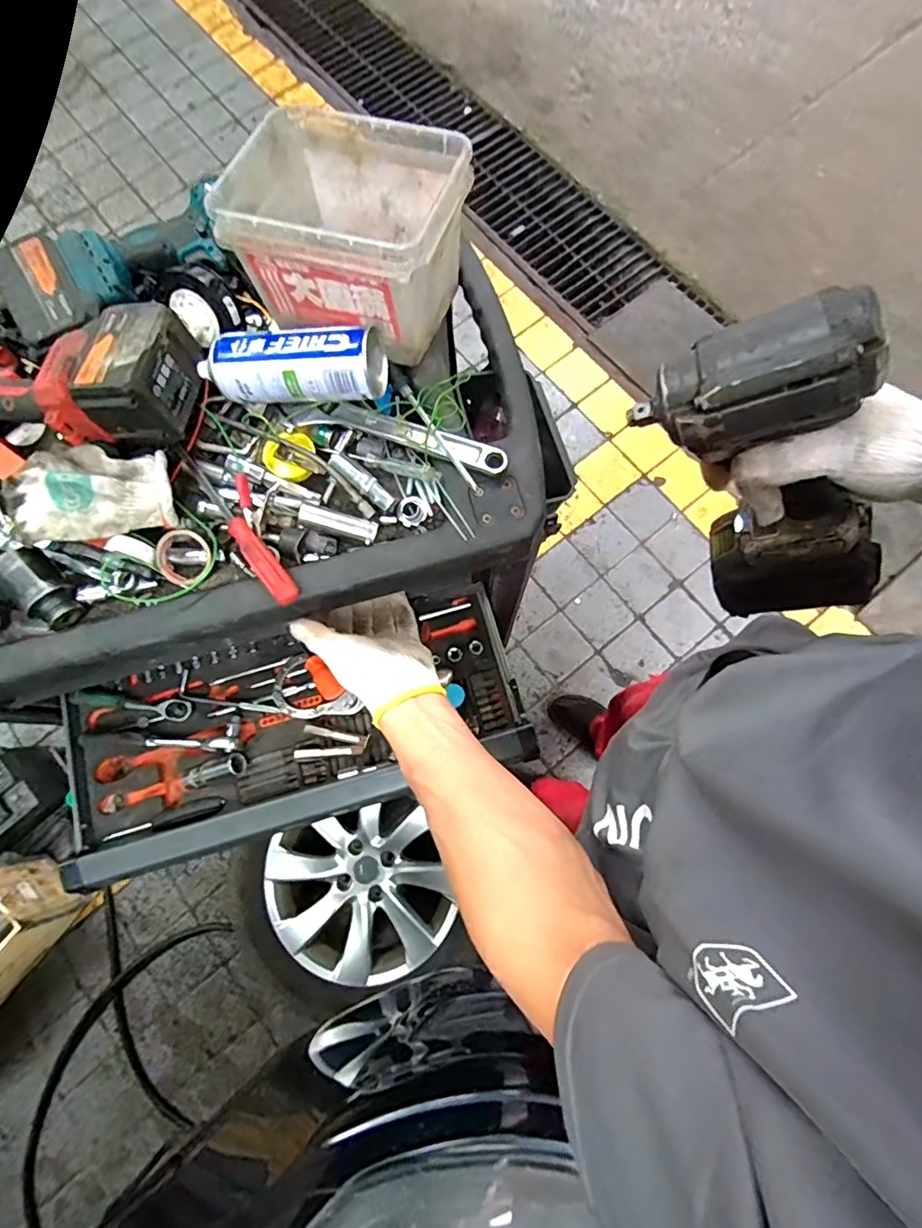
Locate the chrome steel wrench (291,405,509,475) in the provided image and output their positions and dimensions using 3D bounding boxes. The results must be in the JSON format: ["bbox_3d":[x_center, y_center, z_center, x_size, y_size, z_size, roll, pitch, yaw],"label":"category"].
[{"bbox_3d":[-0.062,-0.187,0.558,0.225,0.015,0.034,15,76,7],"label":"chrome steel wrench"}]

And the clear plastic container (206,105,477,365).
[{"bbox_3d":[-0.104,-0.367,0.520,0.205,0.120,0.157,20,77,8],"label":"clear plastic container"}]

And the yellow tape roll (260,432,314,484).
[{"bbox_3d":[-0.186,-0.168,0.578,0.056,0.019,0.048,-8,75,1],"label":"yellow tape roll"}]

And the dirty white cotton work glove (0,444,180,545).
[{"bbox_3d":[-0.361,-0.118,0.528,0.139,0.053,0.096,-9,77,-2],"label":"dirty white cotton work glove"}]

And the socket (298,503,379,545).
[{"bbox_3d":[-0.125,-0.092,0.550,0.078,0.020,0.022,14,94,-7],"label":"socket"}]

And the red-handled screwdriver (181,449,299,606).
[{"bbox_3d":[-0.225,-0.089,0.538,0.023,0.020,0.202,-38,76,-7],"label":"red-handled screwdriver"}]

